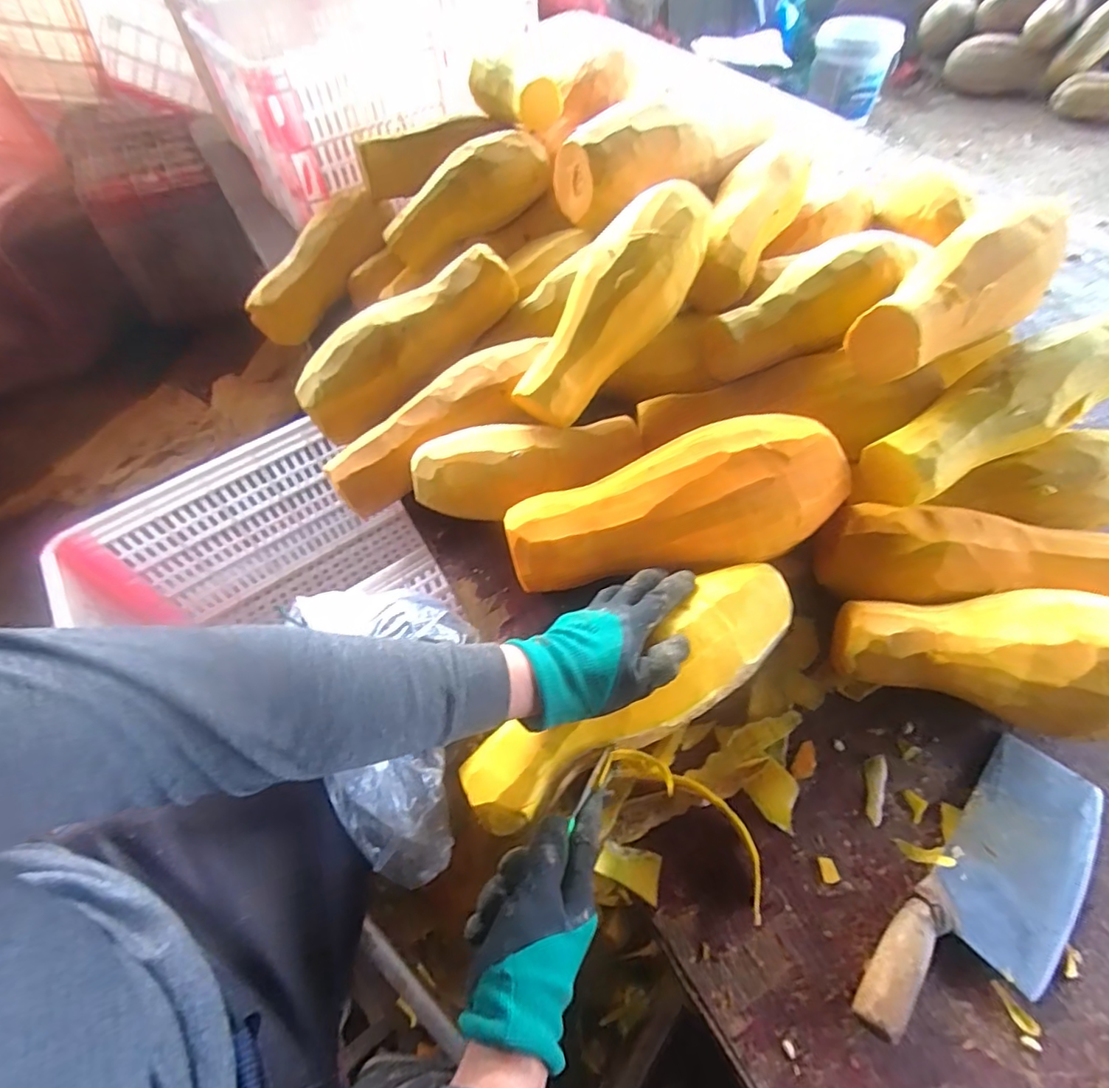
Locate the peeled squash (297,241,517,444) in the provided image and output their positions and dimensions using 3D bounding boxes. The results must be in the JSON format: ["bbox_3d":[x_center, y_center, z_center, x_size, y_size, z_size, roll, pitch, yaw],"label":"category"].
[{"bbox_3d":[-0.191,-0.262,0.729,0.314,0.085,0.088,-37,61,0],"label":"peeled squash"}]

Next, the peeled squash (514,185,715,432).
[{"bbox_3d":[0.060,-0.255,0.600,0.097,0.074,0.277,43,101,26],"label":"peeled squash"}]

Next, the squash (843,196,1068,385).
[{"bbox_3d":[0.408,-0.252,0.560,0.247,0.085,0.097,-34,61,-18],"label":"squash"}]

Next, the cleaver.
[{"bbox_3d":[0.339,0.270,0.430,0.273,0.028,0.090,-38,63,-20],"label":"cleaver"}]

